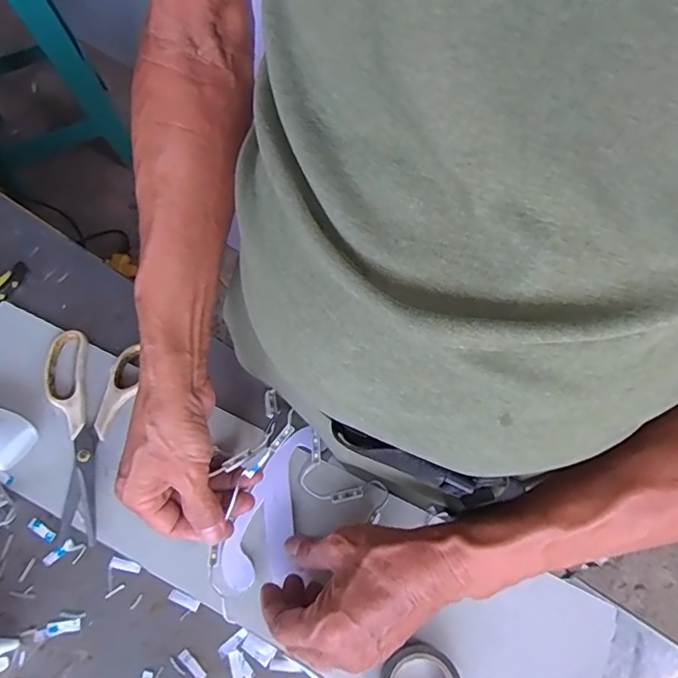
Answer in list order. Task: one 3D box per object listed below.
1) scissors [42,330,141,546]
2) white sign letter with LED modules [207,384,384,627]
[{"bbox_3d":[-0.234,0.078,0.463,0.086,0.012,0.171,7,67,3],"label":"scissors"},{"bbox_3d":[-0.052,0.135,0.414,0.132,0.039,0.145,37,72,15],"label":"white sign letter with LED modules"}]

